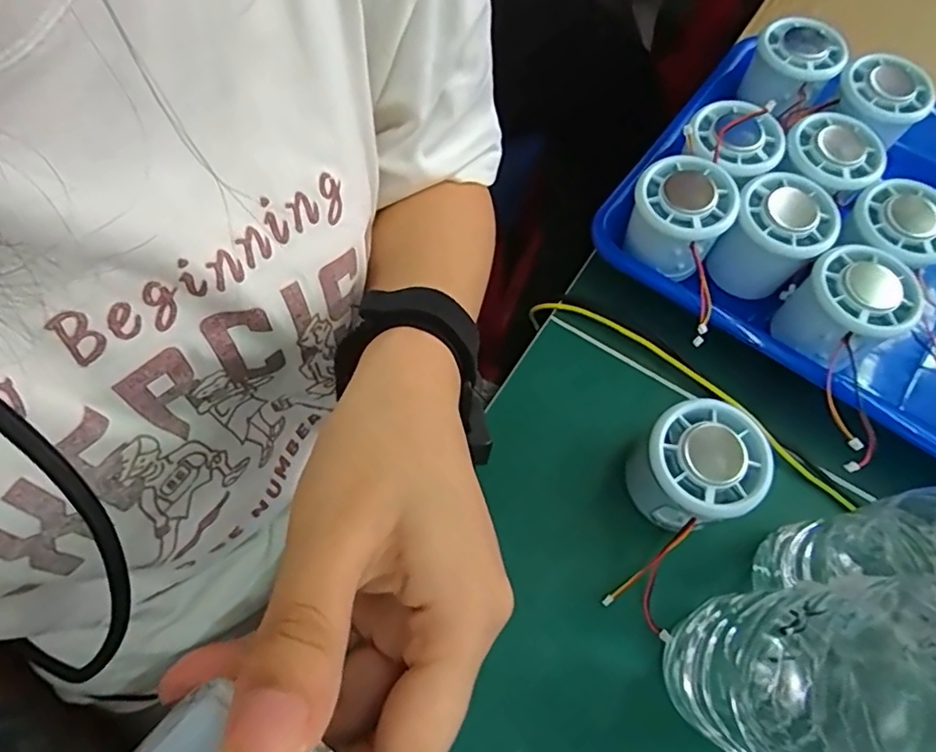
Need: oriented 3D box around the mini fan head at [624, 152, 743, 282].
[{"bbox_3d":[0.122,-0.093,0.345,0.056,0.043,0.059,37,71,12],"label":"mini fan head"}]

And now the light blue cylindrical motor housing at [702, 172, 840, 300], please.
[{"bbox_3d":[0.180,-0.080,0.355,0.053,0.063,0.051,1,68,-2],"label":"light blue cylindrical motor housing"}]

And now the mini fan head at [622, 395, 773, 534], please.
[{"bbox_3d":[0.112,0.047,0.294,0.058,0.051,0.054,-31,72,-13],"label":"mini fan head"}]

